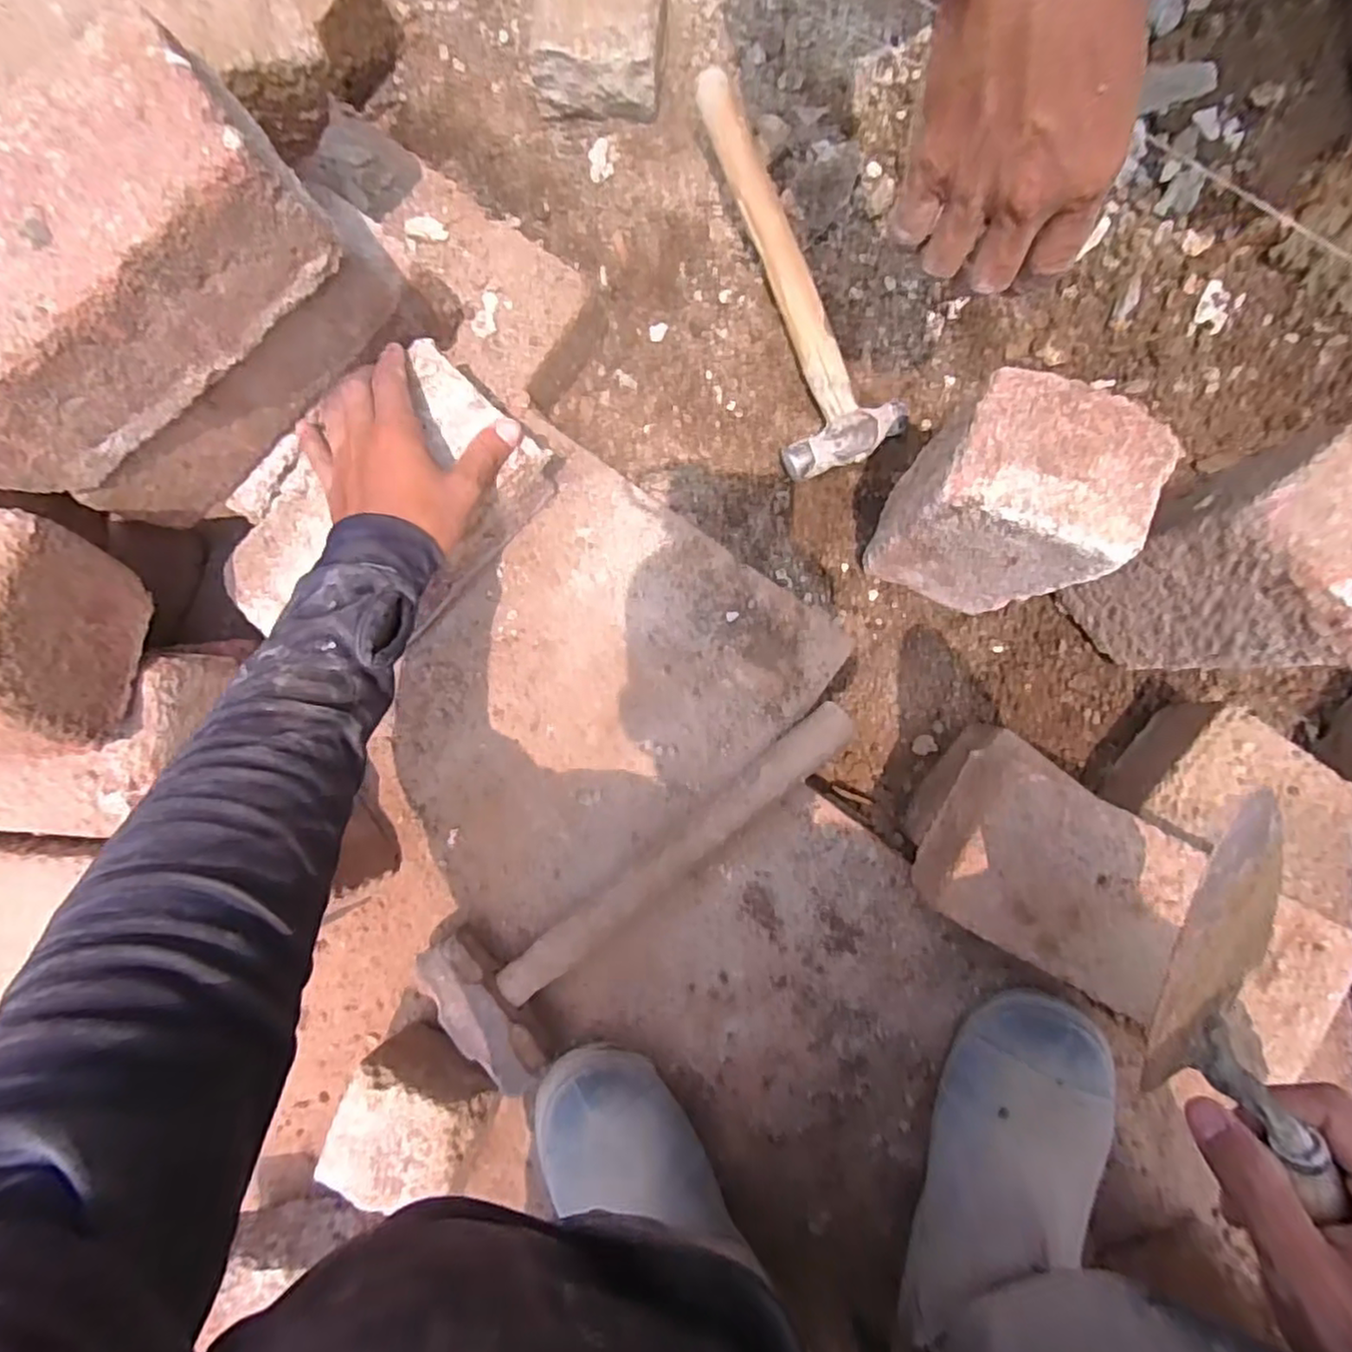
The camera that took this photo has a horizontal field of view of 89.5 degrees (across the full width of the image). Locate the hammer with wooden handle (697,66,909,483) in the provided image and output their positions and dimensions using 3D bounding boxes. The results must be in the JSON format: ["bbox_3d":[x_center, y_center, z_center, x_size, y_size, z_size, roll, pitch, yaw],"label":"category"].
[{"bbox_3d":[0.090,-0.319,0.543,0.088,0.054,0.313,-17,87,6],"label":"hammer with wooden handle"}]

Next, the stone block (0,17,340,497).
[{"bbox_3d":[-0.279,-0.191,0.327,0.211,0.075,0.098,-39,85,4],"label":"stone block"}]

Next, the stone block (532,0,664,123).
[{"bbox_3d":[-0.062,-0.535,0.566,0.108,0.069,0.106,11,90,7],"label":"stone block"}]

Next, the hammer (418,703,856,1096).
[{"bbox_3d":[-0.025,0.131,0.478,0.343,0.047,0.108,-44,85,4],"label":"hammer"}]

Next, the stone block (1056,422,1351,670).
[{"bbox_3d":[0.343,-0.065,0.431,0.090,0.209,0.108,-37,85,5],"label":"stone block"}]

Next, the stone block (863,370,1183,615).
[{"bbox_3d":[0.202,-0.104,0.430,0.106,0.180,0.087,17,91,7],"label":"stone block"}]

